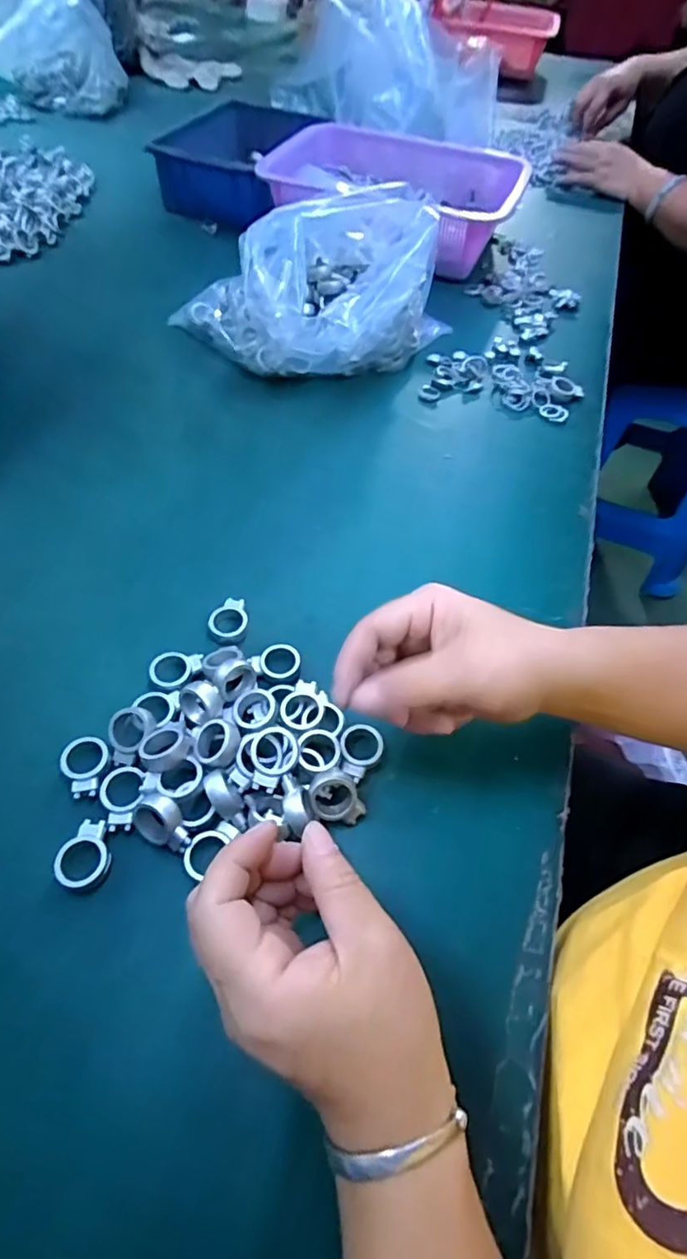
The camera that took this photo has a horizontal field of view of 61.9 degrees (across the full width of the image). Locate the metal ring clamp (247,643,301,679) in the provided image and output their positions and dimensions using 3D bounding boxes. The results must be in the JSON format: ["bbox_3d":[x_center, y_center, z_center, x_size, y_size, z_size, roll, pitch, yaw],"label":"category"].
[{"bbox_3d":[-0.043,0.021,0.371,0.029,0.008,0.027,2,55,-3],"label":"metal ring clamp"}]

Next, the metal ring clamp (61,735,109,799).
[{"bbox_3d":[-0.146,0.078,0.326,0.023,0.012,0.034,-3,56,-6],"label":"metal ring clamp"}]

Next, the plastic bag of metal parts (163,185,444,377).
[{"bbox_3d":[-0.023,-0.339,0.562,0.264,0.126,0.151,-8,56,-9],"label":"plastic bag of metal parts"}]

